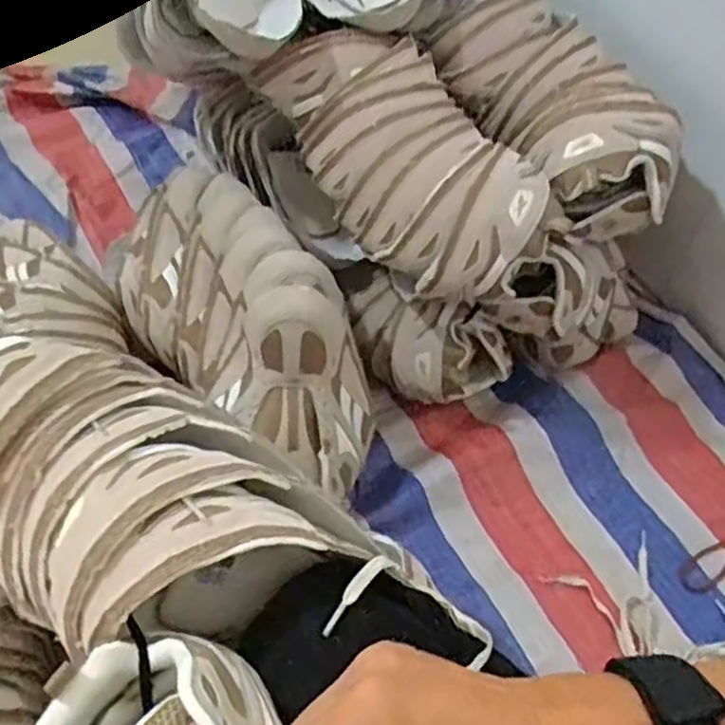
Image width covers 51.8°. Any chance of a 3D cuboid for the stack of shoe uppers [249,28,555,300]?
[{"bbox_3d":[0.038,-0.221,0.776,0.149,0.109,0.349,-23,56,-21],"label":"stack of shoe uppers"}]

